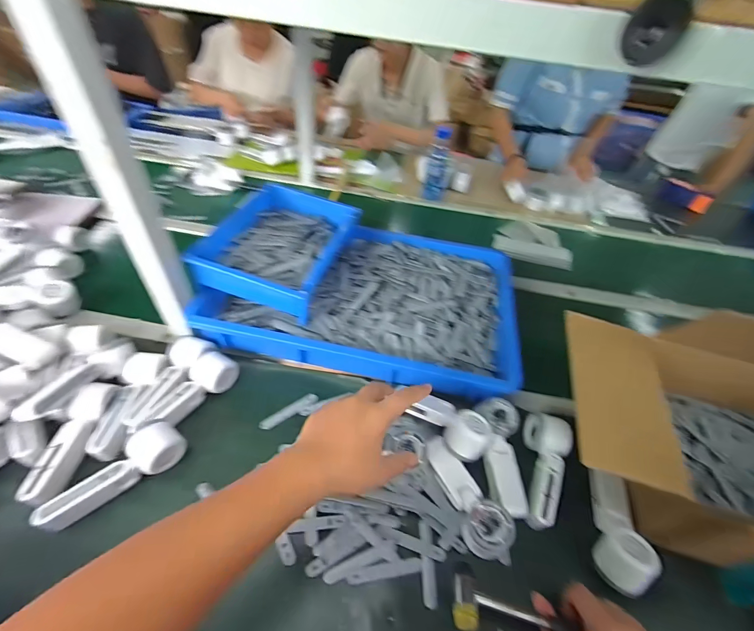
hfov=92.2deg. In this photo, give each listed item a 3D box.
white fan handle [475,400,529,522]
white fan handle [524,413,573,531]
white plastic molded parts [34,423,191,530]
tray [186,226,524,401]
[{"bbox_3d":[0.193,0.212,0.556,0.052,0.038,0.165,3,63,-3],"label":"white fan handle"},{"bbox_3d":[0.253,0.231,0.549,0.051,0.056,0.167,16,58,9],"label":"white fan handle"},{"bbox_3d":[-0.355,0.211,0.491,0.173,0.053,0.057,-26,53,-29],"label":"white plastic molded parts"},{"bbox_3d":[-0.012,-0.050,0.744,0.560,0.067,0.395,12,45,5],"label":"tray"}]

